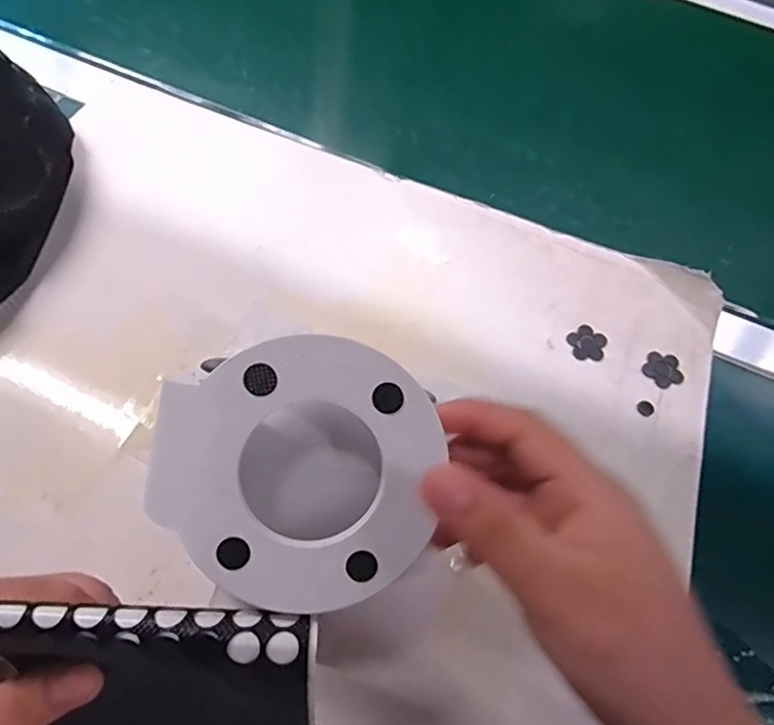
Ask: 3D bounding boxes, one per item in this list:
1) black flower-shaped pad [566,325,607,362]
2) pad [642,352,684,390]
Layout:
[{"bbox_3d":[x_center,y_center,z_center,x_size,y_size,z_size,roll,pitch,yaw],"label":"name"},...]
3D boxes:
[{"bbox_3d":[0.135,-0.013,0.383,0.025,0.004,0.026,28,63,7],"label":"black flower-shaped pad"},{"bbox_3d":[0.183,0.004,0.377,0.027,0.004,0.025,-18,67,-16],"label":"pad"}]

